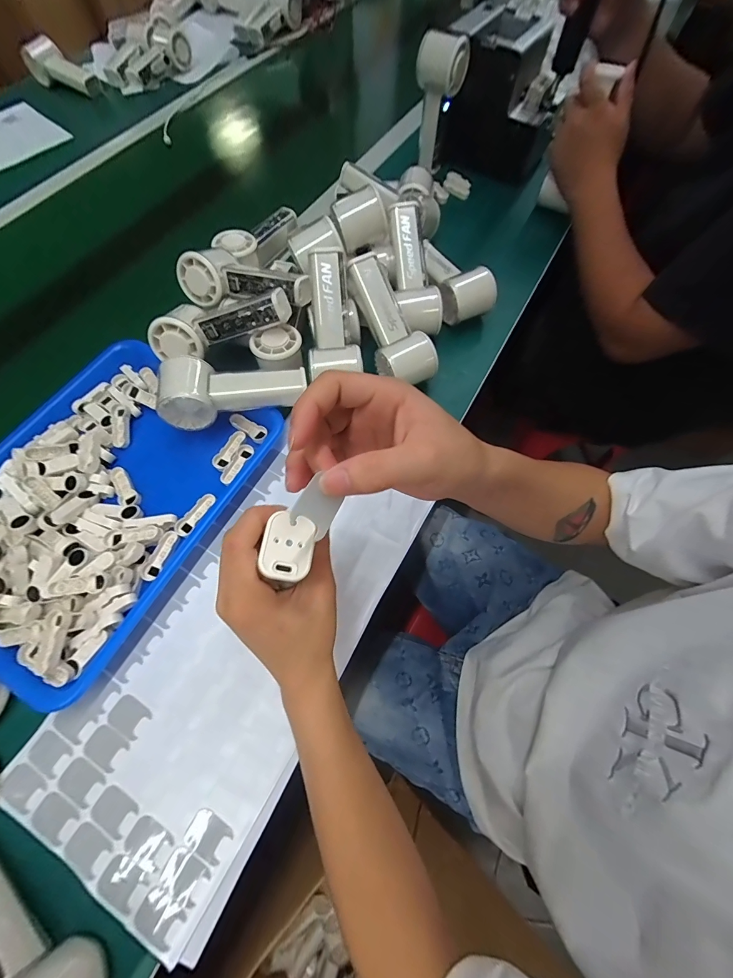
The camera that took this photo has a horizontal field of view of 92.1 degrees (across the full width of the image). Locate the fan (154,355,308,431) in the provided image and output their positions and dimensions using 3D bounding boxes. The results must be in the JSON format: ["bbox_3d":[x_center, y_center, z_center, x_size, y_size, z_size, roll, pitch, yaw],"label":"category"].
[{"bbox_3d":[-0.145,-0.113,0.387,0.152,0.062,0.066,-12,67,-5],"label":"fan"}]

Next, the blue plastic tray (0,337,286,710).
[{"bbox_3d":[-0.277,0.000,0.371,0.249,0.033,0.334,27,70,11],"label":"blue plastic tray"}]

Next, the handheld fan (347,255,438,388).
[{"bbox_3d":[0.025,-0.192,0.410,0.060,0.042,0.152,-30,92,-12],"label":"handheld fan"}]

